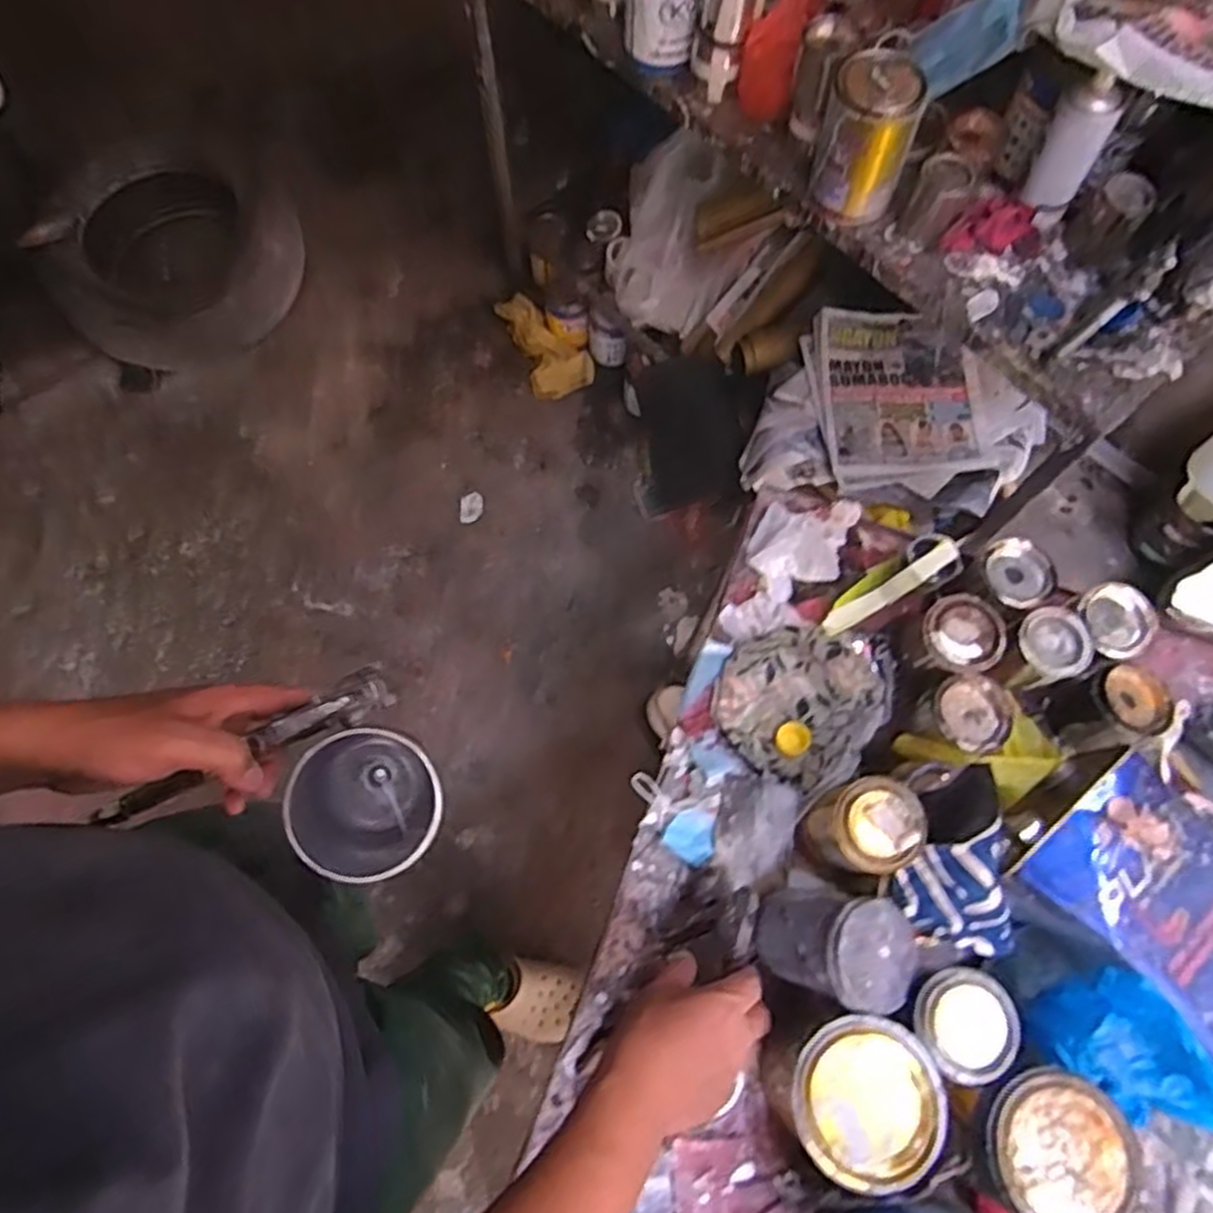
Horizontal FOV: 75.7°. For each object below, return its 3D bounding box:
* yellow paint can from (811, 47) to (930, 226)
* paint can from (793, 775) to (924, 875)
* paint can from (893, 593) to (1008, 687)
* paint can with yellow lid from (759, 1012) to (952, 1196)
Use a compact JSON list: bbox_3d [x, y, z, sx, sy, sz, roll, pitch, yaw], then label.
[{"bbox_3d":[0.308,-0.554,0.926,0.102,0.137,0.105,17,70,7],"label":"yellow paint can"},{"bbox_3d":[0.216,0.191,0.667,0.078,0.102,0.070,-19,70,-7],"label":"paint can"},{"bbox_3d":[0.333,0.031,0.760,0.085,0.069,0.086,-17,69,-6],"label":"paint can"},{"bbox_3d":[0.186,0.374,0.609,0.105,0.136,0.106,0,68,0],"label":"paint can with yellow lid"}]

